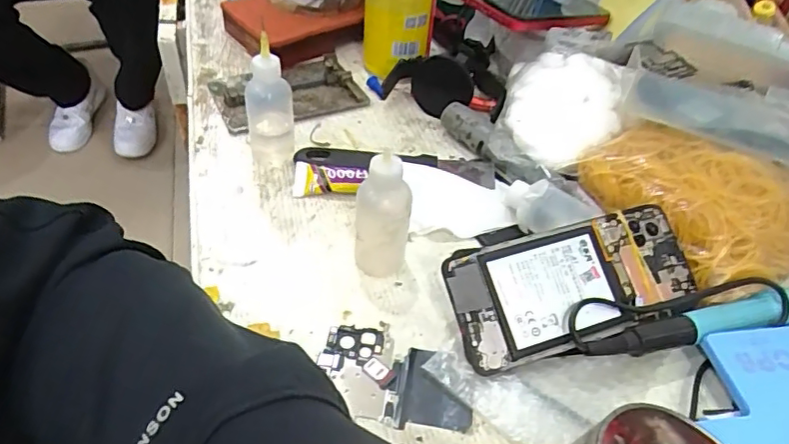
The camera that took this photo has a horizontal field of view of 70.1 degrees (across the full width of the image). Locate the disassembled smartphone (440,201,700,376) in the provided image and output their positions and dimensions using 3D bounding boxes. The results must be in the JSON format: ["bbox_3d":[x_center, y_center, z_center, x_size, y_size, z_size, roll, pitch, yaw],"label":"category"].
[{"bbox_3d":[0.110,0.038,0.342,0.153,0.009,0.069,-14,75,-12],"label":"disassembled smartphone"}]

